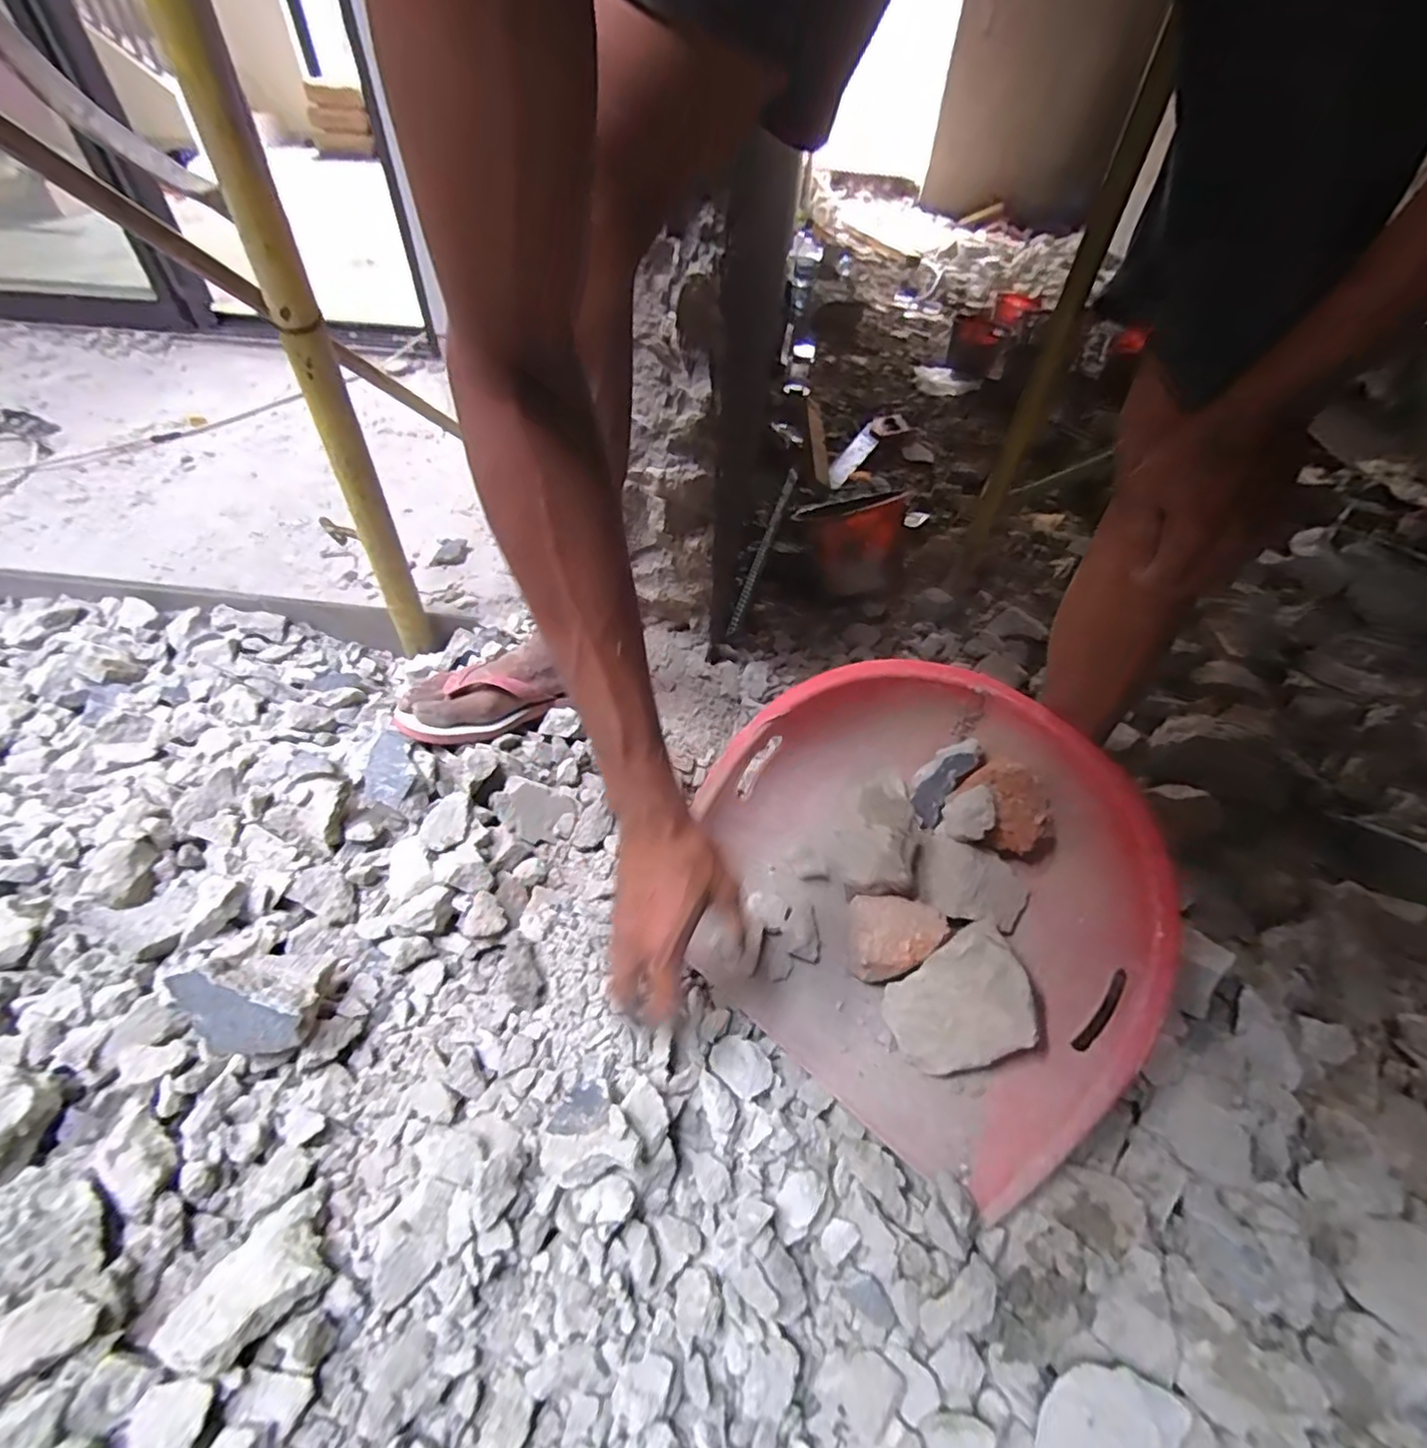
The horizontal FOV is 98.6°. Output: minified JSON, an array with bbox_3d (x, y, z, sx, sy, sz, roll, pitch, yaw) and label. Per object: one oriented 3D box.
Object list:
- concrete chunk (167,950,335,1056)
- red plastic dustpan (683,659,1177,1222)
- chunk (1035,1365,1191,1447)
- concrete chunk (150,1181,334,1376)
[{"bbox_3d":[-0.347,0.211,0.466,0.080,0.080,0.067,-4,47,-8],"label":"concrete chunk"},{"bbox_3d":[0.197,0.145,0.594,0.412,0.185,0.372,30,52,22],"label":"red plastic dustpan"},{"bbox_3d":[0.249,0.466,0.396,0.118,0.049,0.057,-25,53,-25],"label":"chunk"},{"bbox_3d":[-0.275,0.333,0.364,0.084,0.057,0.064,-33,57,-30],"label":"concrete chunk"}]

